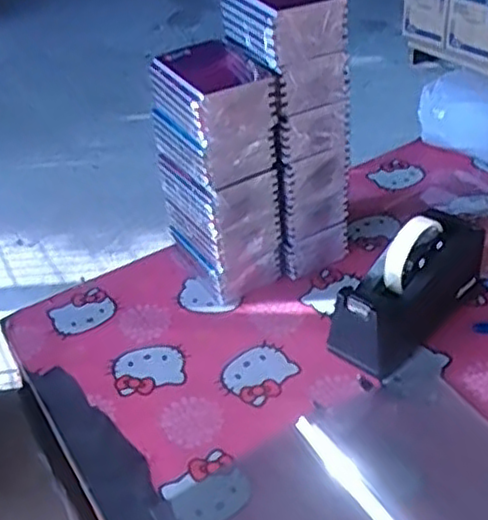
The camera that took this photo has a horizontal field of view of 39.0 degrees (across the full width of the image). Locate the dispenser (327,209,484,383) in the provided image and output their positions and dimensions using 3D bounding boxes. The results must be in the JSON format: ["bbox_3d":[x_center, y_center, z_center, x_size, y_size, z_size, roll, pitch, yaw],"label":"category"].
[{"bbox_3d":[0.182,0.028,0.761,0.074,0.119,0.215,27,48,36],"label":"dispenser"}]

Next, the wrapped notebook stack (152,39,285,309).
[{"bbox_3d":[-0.027,-0.094,0.818,0.111,0.276,0.137,-20,39,-18],"label":"wrapped notebook stack"}]

